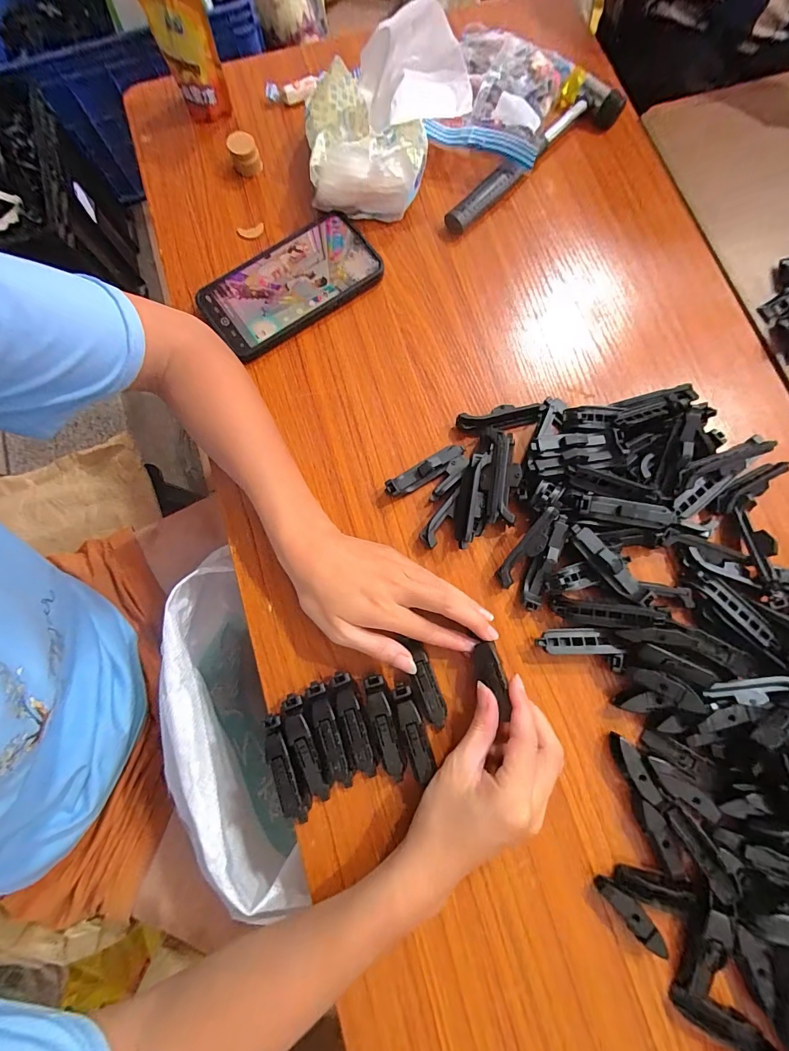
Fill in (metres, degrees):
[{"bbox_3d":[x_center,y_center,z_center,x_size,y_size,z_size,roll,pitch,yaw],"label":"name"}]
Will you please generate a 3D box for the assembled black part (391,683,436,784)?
[{"bbox_3d":[0.013,0.147,0.295,0.016,0.021,0.063,-17,79,-3],"label":"assembled black part"}]

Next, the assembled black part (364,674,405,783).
[{"bbox_3d":[-0.008,0.148,0.295,0.018,0.021,0.074,-15,79,-2],"label":"assembled black part"}]

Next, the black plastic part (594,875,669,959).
[{"bbox_3d":[0.158,0.260,0.273,0.014,0.019,0.047,-39,81,-7],"label":"black plastic part"}]

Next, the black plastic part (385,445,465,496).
[{"bbox_3d":[0.026,-0.045,0.339,0.073,0.016,0.015,-31,80,-5],"label":"black plastic part"}]

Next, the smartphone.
[{"bbox_3d":[-0.094,-0.220,0.374,0.159,0.016,0.086,-36,80,-6],"label":"smartphone"}]

